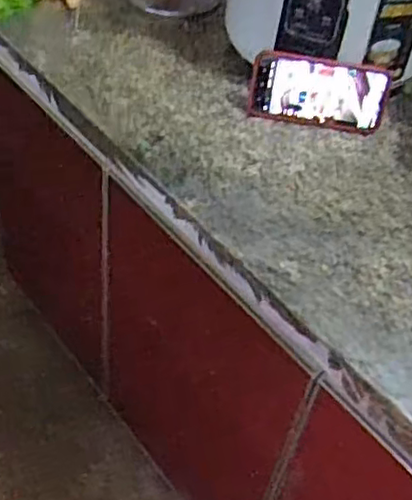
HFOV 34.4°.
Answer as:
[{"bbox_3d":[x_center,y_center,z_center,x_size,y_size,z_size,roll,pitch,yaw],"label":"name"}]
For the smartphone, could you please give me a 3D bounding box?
[{"bbox_3d":[0.129,-0.181,0.764,0.153,0.085,0.013,8,38,3],"label":"smartphone"}]

